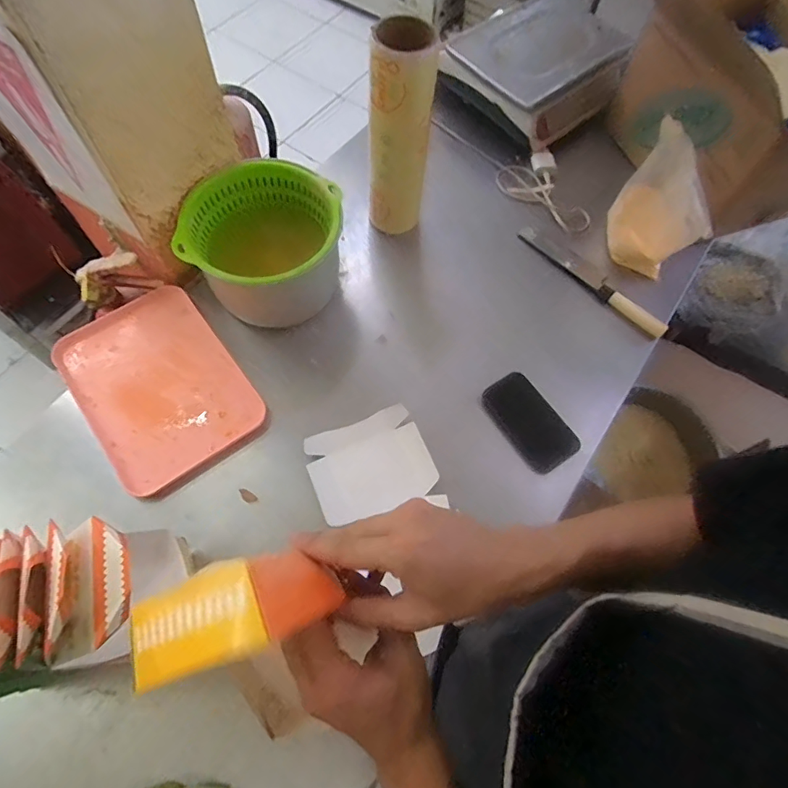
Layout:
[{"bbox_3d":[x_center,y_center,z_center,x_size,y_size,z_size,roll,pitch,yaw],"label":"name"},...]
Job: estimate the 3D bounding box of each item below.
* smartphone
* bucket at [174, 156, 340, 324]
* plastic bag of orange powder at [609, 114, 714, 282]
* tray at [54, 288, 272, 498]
[{"bbox_3d":[0.204,0.041,0.736,0.084,0.007,0.150,-35,76,-5],"label":"smartphone"},{"bbox_3d":[-0.198,-0.228,0.781,0.226,0.157,0.218,1,65,-3],"label":"bucket"},{"bbox_3d":[0.424,-0.289,0.778,0.041,0.217,0.170,-21,68,-12],"label":"plastic bag of orange powder"},{"bbox_3d":[-0.354,-0.020,0.731,0.216,0.021,0.300,-34,72,-17],"label":"tray"}]

